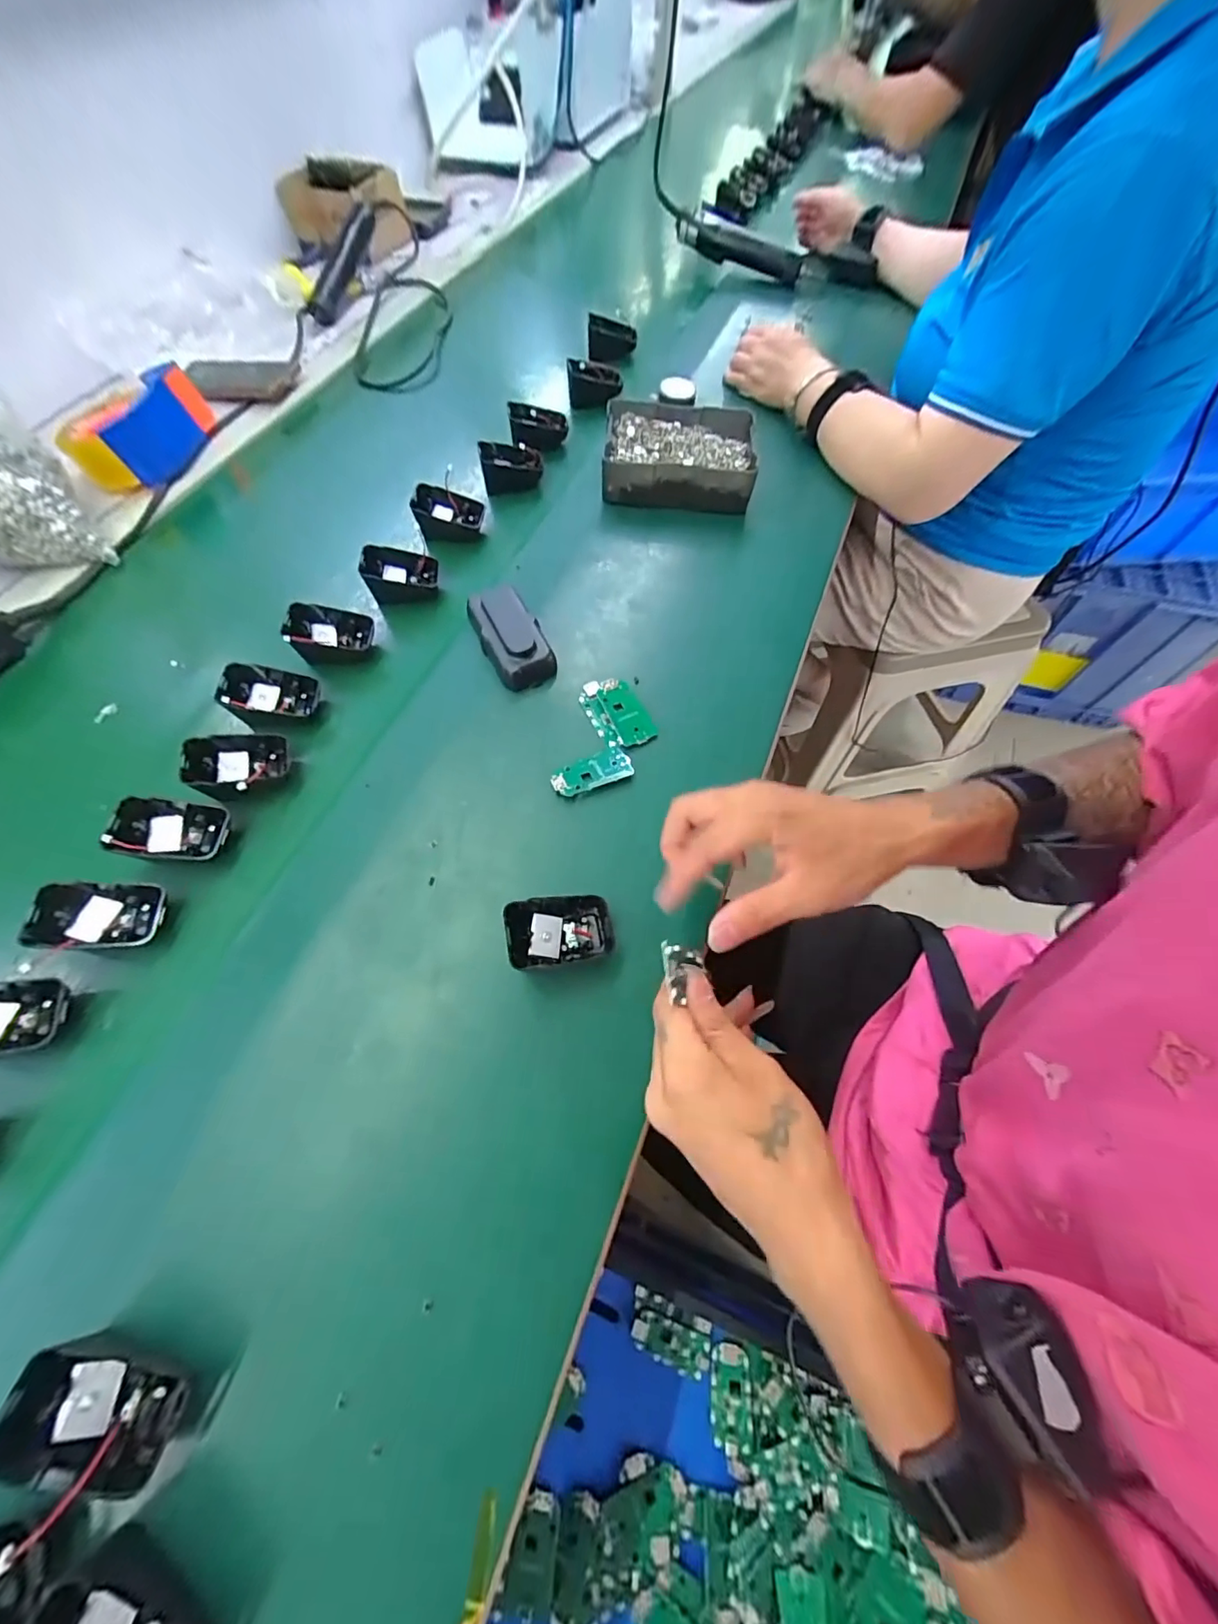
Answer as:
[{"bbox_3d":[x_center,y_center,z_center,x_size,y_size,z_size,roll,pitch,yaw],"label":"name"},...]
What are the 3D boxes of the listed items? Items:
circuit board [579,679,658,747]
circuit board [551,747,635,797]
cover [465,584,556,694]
[{"bbox_3d":[0.006,-0.084,0.443,0.043,0.010,0.066,-27,64,-11],"label":"circuit board"},{"bbox_3d":[-0.014,-0.032,0.419,0.063,0.005,0.033,-19,53,-14],"label":"circuit board"},{"bbox_3d":[-0.086,-0.155,0.467,0.051,0.031,0.100,-23,64,-9],"label":"cover"}]

